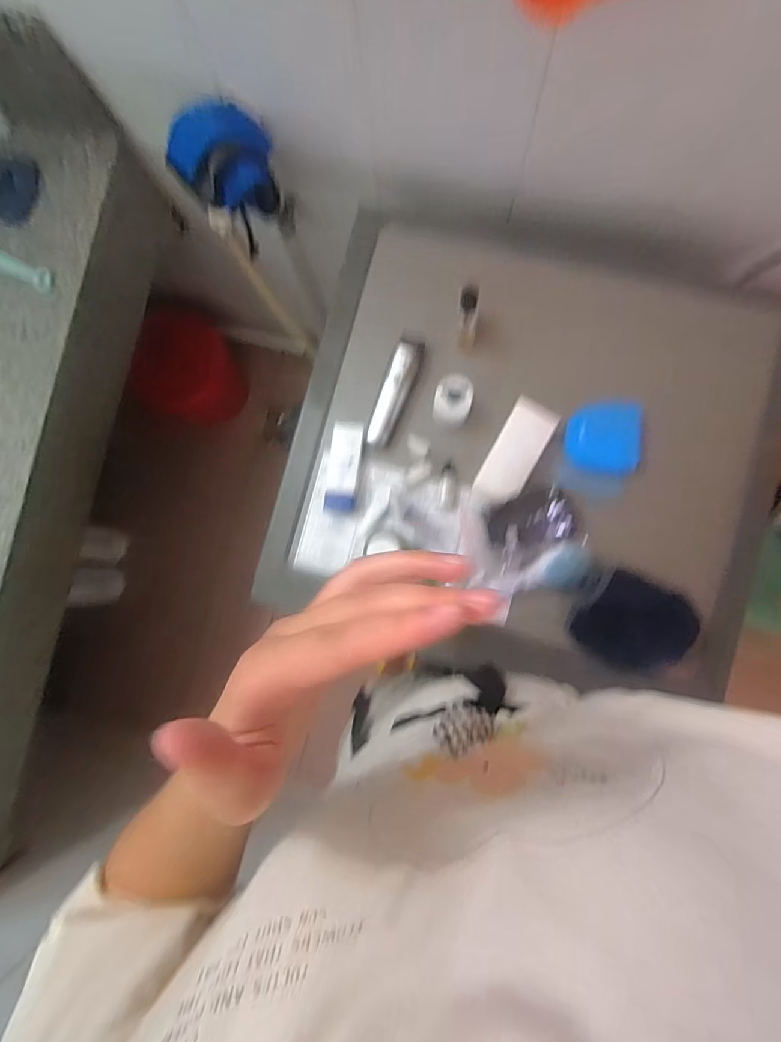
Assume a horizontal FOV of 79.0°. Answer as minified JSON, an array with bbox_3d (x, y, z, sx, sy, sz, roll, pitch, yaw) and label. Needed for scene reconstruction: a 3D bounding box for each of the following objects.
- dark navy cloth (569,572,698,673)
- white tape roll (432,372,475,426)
[{"bbox_3d":[0.284,0.120,0.544,0.130,0.029,0.101,25,89,5],"label":"dark navy cloth"},{"bbox_3d":[0.075,-0.145,0.569,0.045,0.049,0.054,16,88,4],"label":"white tape roll"}]

